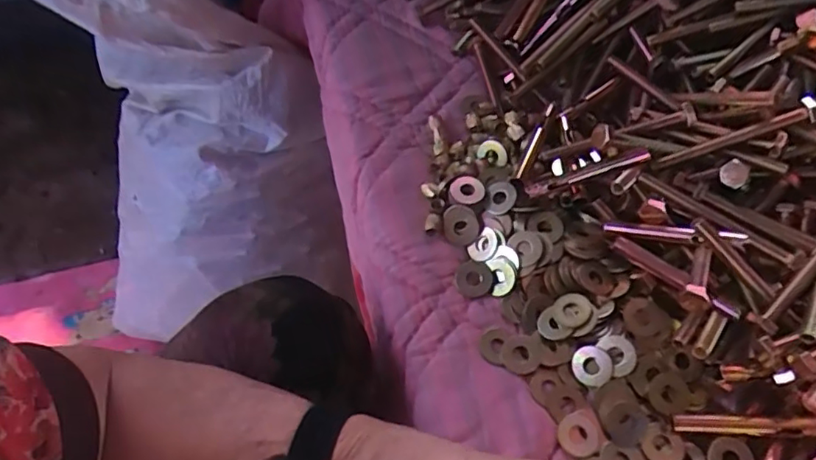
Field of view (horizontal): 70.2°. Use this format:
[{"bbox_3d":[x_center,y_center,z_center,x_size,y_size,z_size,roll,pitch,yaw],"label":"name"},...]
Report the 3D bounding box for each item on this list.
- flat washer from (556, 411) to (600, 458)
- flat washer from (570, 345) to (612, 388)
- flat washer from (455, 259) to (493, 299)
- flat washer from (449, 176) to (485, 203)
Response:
[{"bbox_3d":[0.100,0.120,0.341,0.025,0.005,0.025,-8,55,-3],"label":"flat washer"},{"bbox_3d":[0.114,0.085,0.362,0.024,0.005,0.024,-3,84,27],"label":"flat washer"},{"bbox_3d":[0.045,0.033,0.395,0.025,0.004,0.027,-4,65,8],"label":"flat washer"},{"bbox_3d":[0.042,-0.028,0.409,0.024,0.004,0.022,0,64,0],"label":"flat washer"}]

